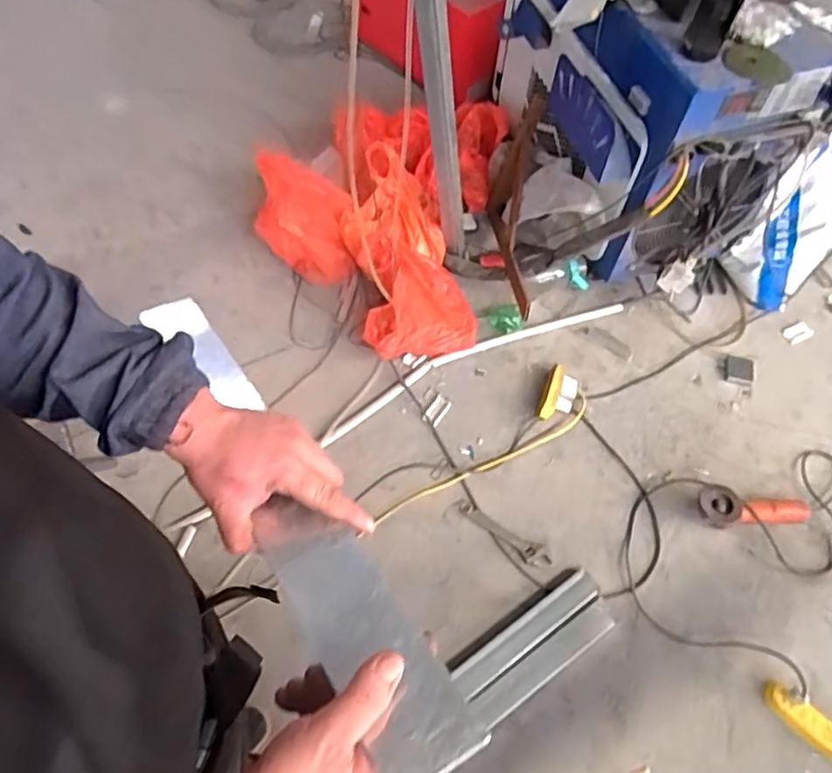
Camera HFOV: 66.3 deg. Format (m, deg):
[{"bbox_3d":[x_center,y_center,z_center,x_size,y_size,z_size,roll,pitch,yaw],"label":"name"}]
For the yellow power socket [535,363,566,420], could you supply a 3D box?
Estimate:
[{"bbox_3d":[0.358,0.013,1.682,0.047,0.046,0.172,17,63,8],"label":"yellow power socket"}]

